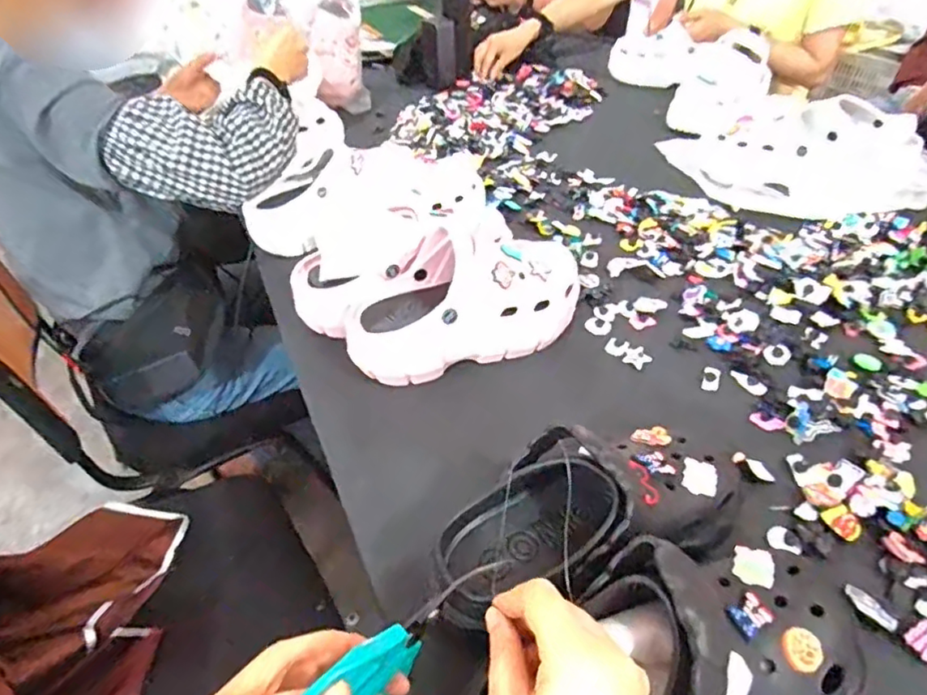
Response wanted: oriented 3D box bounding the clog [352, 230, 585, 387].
[{"bbox_3d":[0.001,-0.053,0.612,0.241,0.114,0.106,-14,43,-13],"label":"clog"}]

